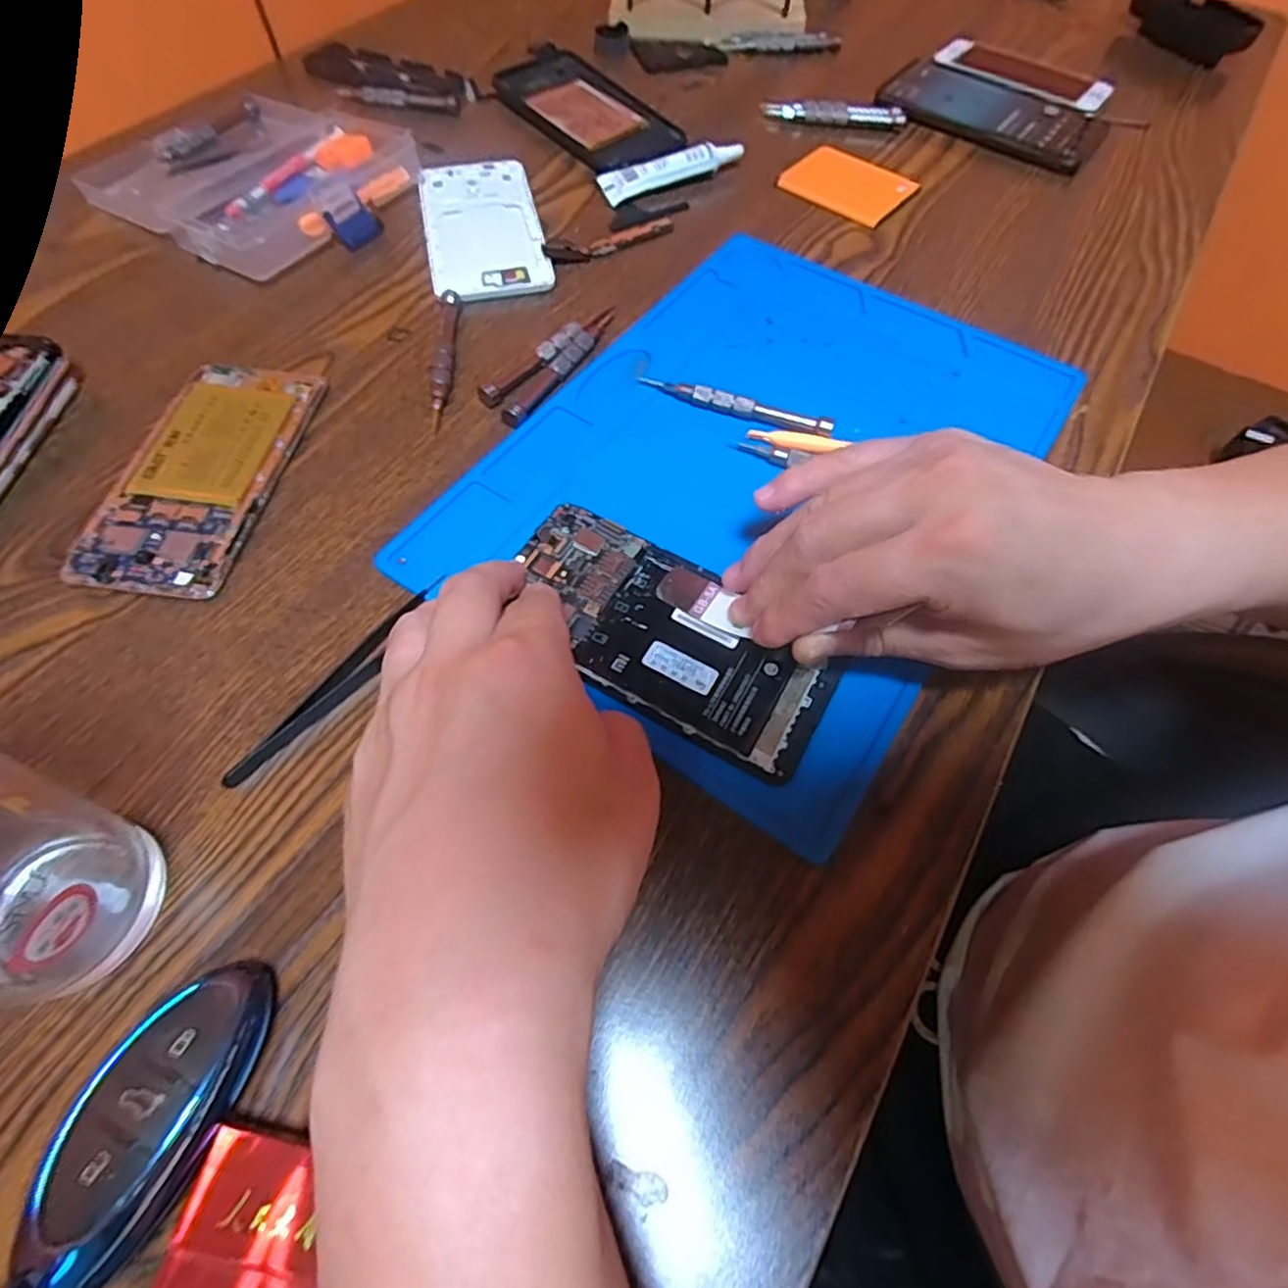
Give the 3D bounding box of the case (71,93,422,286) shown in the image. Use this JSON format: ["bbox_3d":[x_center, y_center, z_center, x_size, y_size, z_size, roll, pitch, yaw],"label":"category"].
[{"bbox_3d":[-0.263,-0.315,0.426,0.200,0.023,0.149,31,65,14],"label":"case"}]

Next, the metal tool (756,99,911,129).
[{"bbox_3d":[0.145,-0.406,0.496,0.107,0.017,0.012,10,62,4],"label":"metal tool"}]

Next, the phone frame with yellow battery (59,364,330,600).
[{"bbox_3d":[-0.214,-0.085,0.313,0.071,0.010,0.140,9,62,3],"label":"phone frame with yellow battery"}]

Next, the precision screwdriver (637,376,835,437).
[{"bbox_3d":[0.047,-0.125,0.338,0.104,0.010,0.011,20,63,9],"label":"precision screwdriver"}]

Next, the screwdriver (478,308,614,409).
[{"bbox_3d":[-0.052,-0.163,0.359,0.014,0.010,0.102,37,67,17],"label":"screwdriver"}]

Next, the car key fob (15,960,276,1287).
[{"bbox_3d":[-0.141,0.136,0.185,0.035,0.026,0.081,29,65,13],"label":"car key fob"}]

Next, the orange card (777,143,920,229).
[{"bbox_3d":[0.143,-0.320,0.449,0.077,0.007,0.061,39,72,13],"label":"orange card"}]

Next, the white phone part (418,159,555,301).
[{"bbox_3d":[-0.105,-0.271,0.417,0.072,0.005,0.148,-12,63,-8],"label":"white phone part"}]

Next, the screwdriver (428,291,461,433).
[{"bbox_3d":[-0.110,-0.159,0.354,0.012,0.009,0.102,-3,62,-3],"label":"screwdriver"}]

